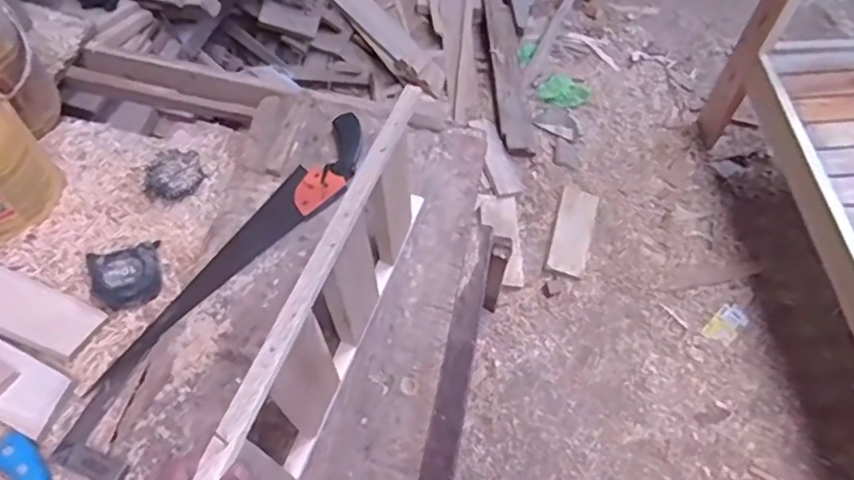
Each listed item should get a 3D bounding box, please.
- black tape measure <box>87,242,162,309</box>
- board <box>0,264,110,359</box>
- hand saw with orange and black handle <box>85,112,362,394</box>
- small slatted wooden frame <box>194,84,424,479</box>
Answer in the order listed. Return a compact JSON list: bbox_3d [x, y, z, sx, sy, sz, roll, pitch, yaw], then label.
[{"bbox_3d":[-0.397,0.045,0.800,0.083,0.035,0.082,-21,61,-11],"label":"black tape measure"},{"bbox_3d":[-0.525,0.072,0.750,0.224,0.007,0.075,26,54,-6],"label":"board"},{"bbox_3d":[-0.237,0.005,0.821,0.090,0.025,0.483,32,65,19],"label":"hand saw with orange and black handle"},{"bbox_3d":[-0.097,0.076,0.671,0.029,0.243,0.459,17,61,11],"label":"small slatted wooden frame"}]

